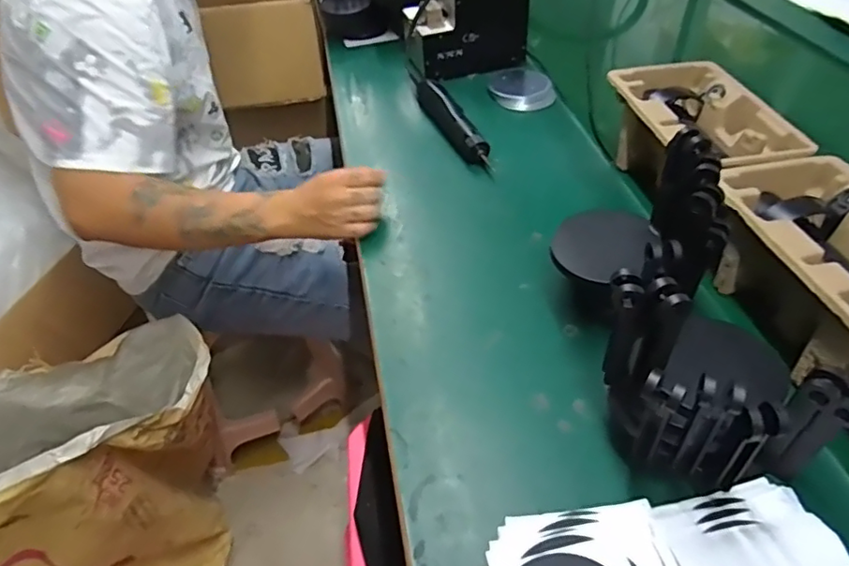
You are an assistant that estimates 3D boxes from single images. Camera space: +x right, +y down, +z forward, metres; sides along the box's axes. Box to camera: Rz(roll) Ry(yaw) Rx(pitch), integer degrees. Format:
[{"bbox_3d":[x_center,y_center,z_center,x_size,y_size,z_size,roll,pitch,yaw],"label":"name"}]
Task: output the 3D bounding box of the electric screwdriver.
[{"bbox_3d":[0.033,-0.248,0.821,0.037,0.034,0.241,-14,50,-14],"label":"electric screwdriver"}]

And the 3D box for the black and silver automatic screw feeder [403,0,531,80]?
[{"bbox_3d":[0.063,-0.438,0.922,0.186,0.140,0.130,-12,49,-13],"label":"black and silver automatic screw feeder"}]

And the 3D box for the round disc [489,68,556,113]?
[{"bbox_3d":[0.154,-0.309,0.894,0.090,0.026,0.104,-2,48,-3],"label":"round disc"}]

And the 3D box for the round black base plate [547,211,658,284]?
[{"bbox_3d":[0.169,-0.036,0.537,0.087,0.005,0.074,11,75,11],"label":"round black base plate"}]

